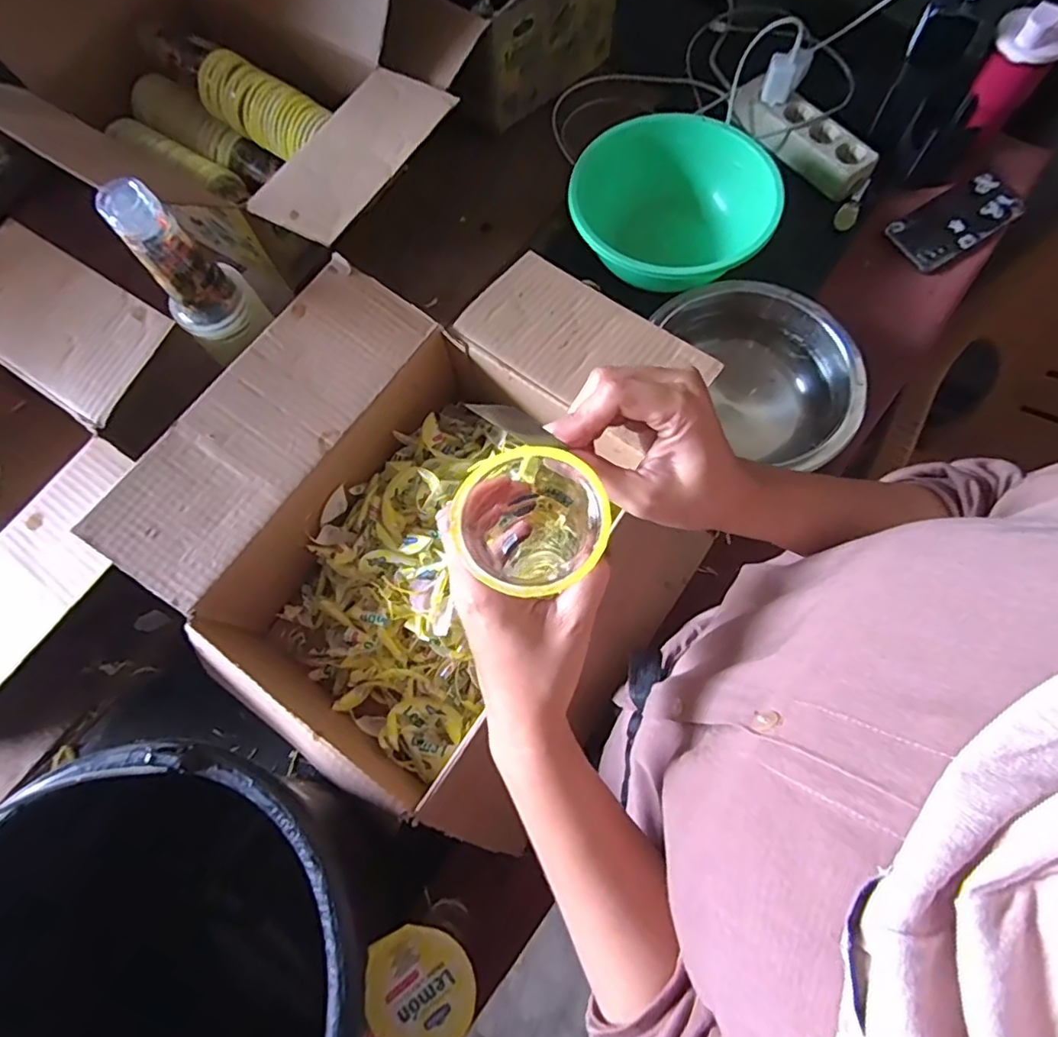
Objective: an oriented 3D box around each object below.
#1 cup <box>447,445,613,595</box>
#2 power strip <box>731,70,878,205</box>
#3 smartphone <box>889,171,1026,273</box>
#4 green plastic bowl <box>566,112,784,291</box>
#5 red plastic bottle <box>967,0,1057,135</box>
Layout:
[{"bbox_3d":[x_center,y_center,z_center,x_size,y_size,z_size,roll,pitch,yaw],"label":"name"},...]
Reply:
[{"bbox_3d":[0.002,0.013,0.312,0.070,0.097,0.069,0,73,1],"label":"cup"},{"bbox_3d":[0.348,-0.493,0.740,0.065,0.040,0.200,-37,75,-10],"label":"power strip"},{"bbox_3d":[0.519,-0.365,0.708,0.172,0.013,0.080,-32,75,-9],"label":"smartphone"},{"bbox_3d":[0.163,-0.352,0.681,0.222,0.089,0.223,36,77,11],"label":"green plastic bowl"},{"bbox_3d":[0.542,-0.506,0.656,0.073,0.108,0.057,35,76,11],"label":"red plastic bottle"}]

